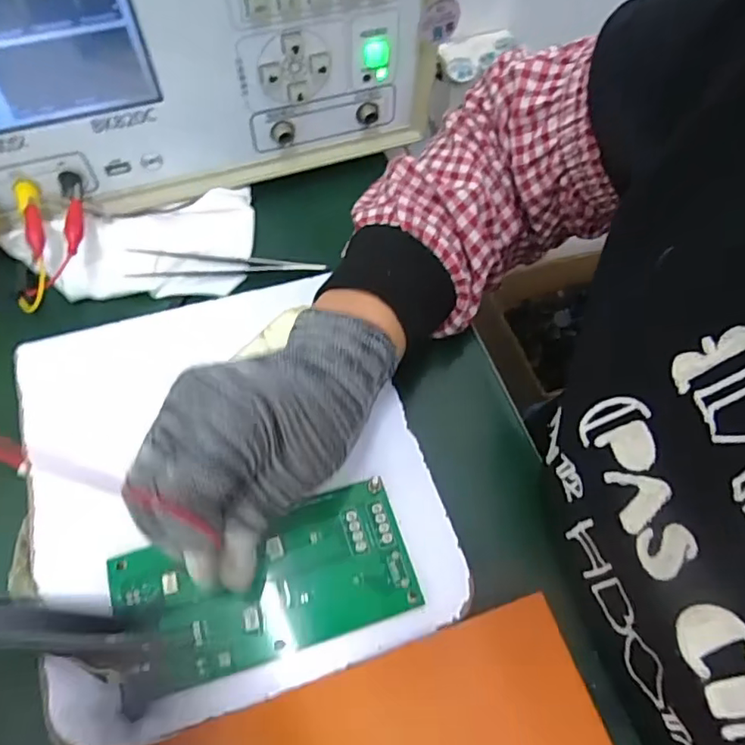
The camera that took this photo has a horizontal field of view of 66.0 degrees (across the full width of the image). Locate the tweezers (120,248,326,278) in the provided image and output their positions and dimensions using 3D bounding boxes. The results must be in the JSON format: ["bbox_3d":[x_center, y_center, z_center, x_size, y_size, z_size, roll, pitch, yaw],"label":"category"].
[{"bbox_3d":[-0.092,-0.069,0.359,0.120,0.010,0.017,-2,63,-2],"label":"tweezers"}]

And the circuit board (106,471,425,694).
[{"bbox_3d":[-0.049,0.097,0.267,0.131,0.010,0.063,-14,62,-12],"label":"circuit board"}]

